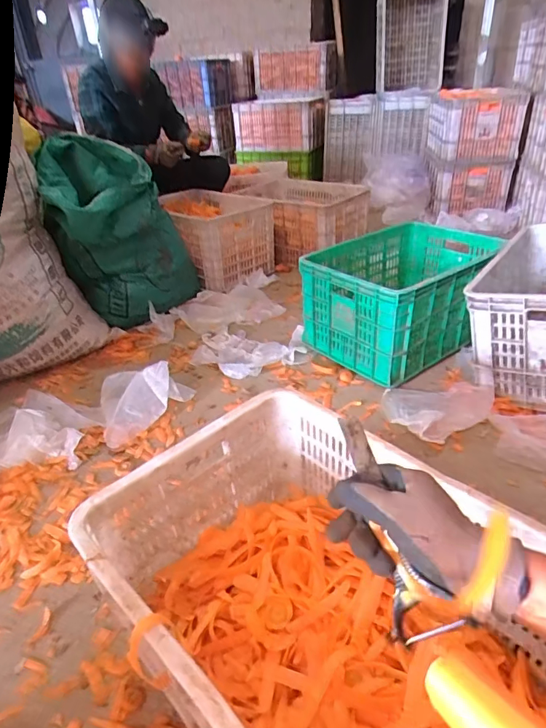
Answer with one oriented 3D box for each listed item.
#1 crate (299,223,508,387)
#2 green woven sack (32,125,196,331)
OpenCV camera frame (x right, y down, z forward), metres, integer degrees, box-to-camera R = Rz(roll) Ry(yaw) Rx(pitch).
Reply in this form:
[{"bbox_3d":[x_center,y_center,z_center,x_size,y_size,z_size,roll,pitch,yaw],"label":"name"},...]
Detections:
[{"bbox_3d":[0.366,-0.204,1.310,0.516,0.252,0.379,-25,38,-29],"label":"crate"},{"bbox_3d":[-0.471,-0.408,1.446,0.399,0.486,0.356,-9,33,-8],"label":"green woven sack"}]

